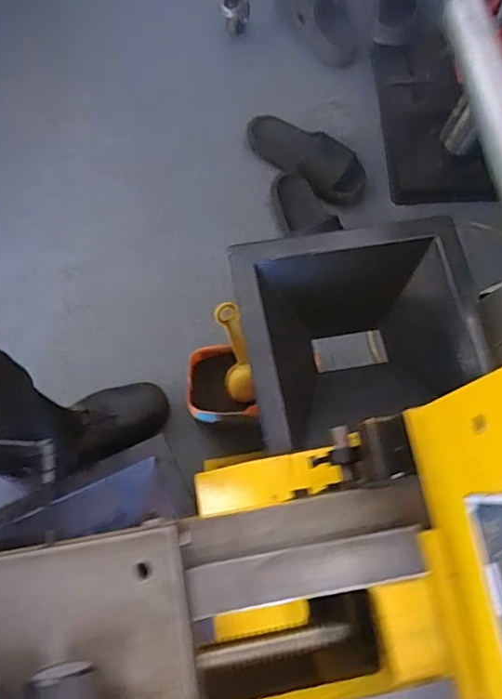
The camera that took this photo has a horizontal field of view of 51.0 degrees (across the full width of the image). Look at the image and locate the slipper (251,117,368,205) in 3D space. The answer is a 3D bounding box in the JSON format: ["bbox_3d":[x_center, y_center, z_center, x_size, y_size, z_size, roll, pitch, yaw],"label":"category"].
[{"bbox_3d":[0.114,-0.403,1.086,0.283,0.067,0.096,37,77,8],"label":"slipper"}]

